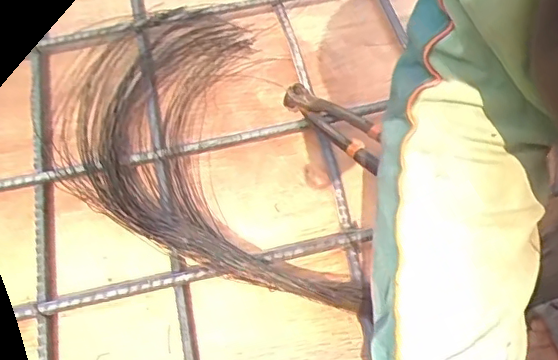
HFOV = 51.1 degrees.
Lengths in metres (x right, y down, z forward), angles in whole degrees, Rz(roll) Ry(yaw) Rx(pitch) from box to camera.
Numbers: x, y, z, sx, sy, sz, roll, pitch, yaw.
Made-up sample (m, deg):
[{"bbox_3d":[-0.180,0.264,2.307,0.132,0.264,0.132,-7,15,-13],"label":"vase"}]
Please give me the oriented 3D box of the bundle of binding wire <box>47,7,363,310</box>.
[{"bbox_3d":[-0.108,-0.026,0.616,0.240,0.053,0.420,-17,55,-10],"label":"bundle of binding wire"}]

